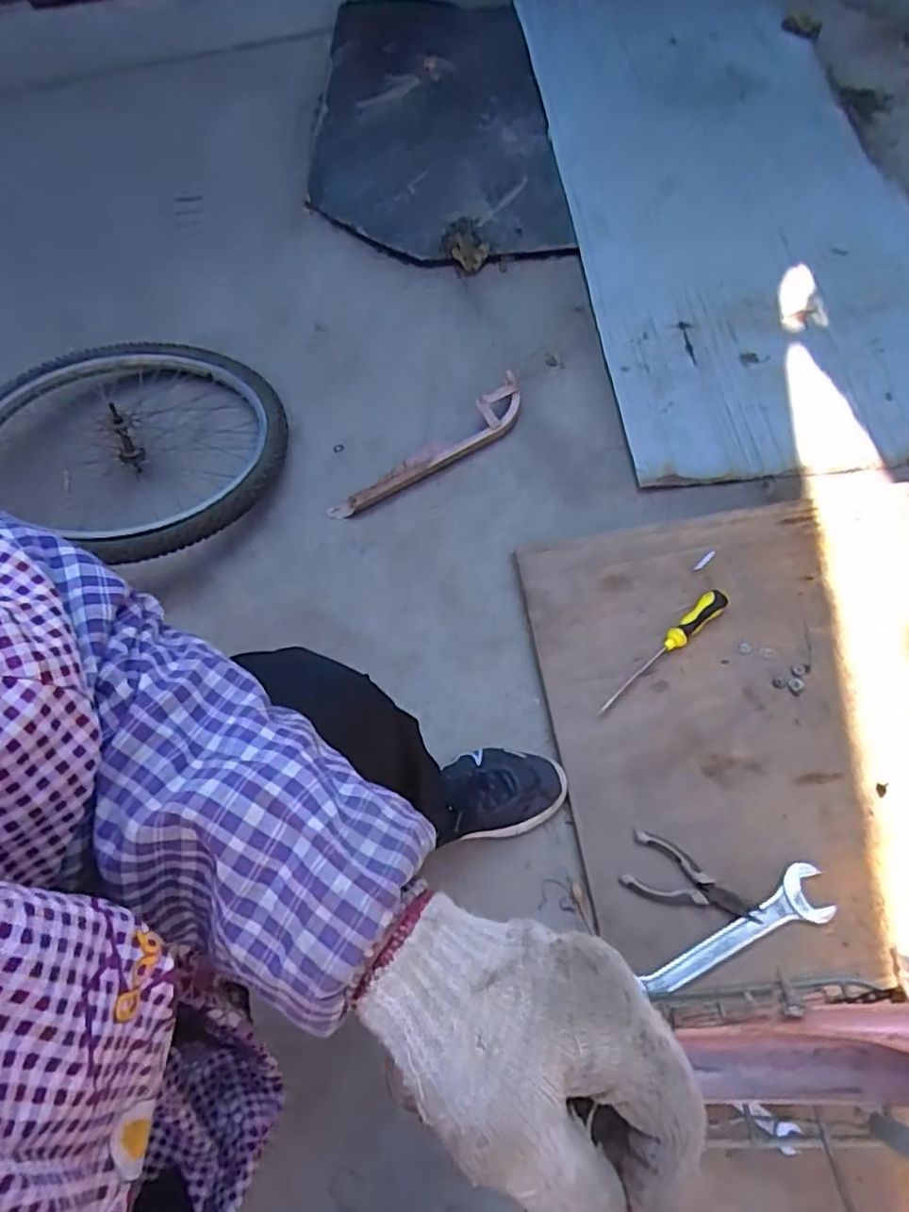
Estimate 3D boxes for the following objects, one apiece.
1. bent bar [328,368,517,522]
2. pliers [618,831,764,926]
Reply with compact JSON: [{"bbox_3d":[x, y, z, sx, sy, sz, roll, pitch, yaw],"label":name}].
[{"bbox_3d":[-0.035,-0.257,1.060,0.401,0.033,0.084,-36,66,-15],"label":"bent bar"},{"bbox_3d":[0.274,0.322,0.734,0.148,0.022,0.068,22,65,14],"label":"pliers"}]

